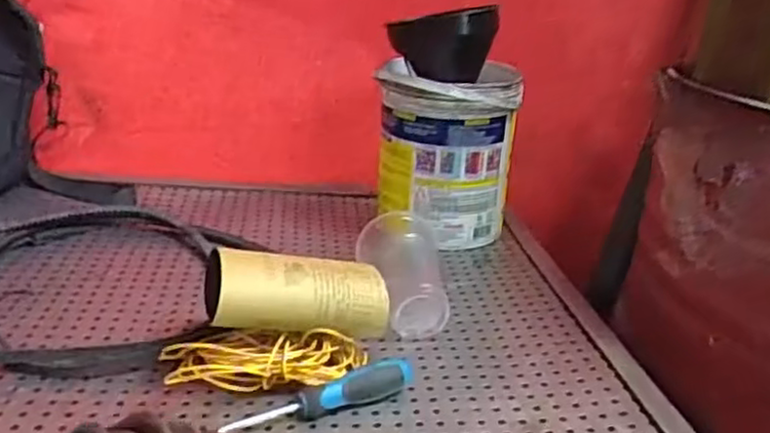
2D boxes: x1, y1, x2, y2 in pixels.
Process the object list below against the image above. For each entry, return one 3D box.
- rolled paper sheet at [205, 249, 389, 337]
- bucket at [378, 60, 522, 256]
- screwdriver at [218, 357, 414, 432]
[{"bbox_3d":[-0.076,0.063,0.592,0.158,0.063,0.052,-4,21,-24],"label":"rolled paper sheet"},{"bbox_3d":[0.071,-0.069,0.879,0.164,0.212,0.167,8,20,9],"label":"bucket"},{"bbox_3d":[-0.046,0.138,0.555,0.155,0.031,0.022,-4,21,-24],"label":"screwdriver"}]

